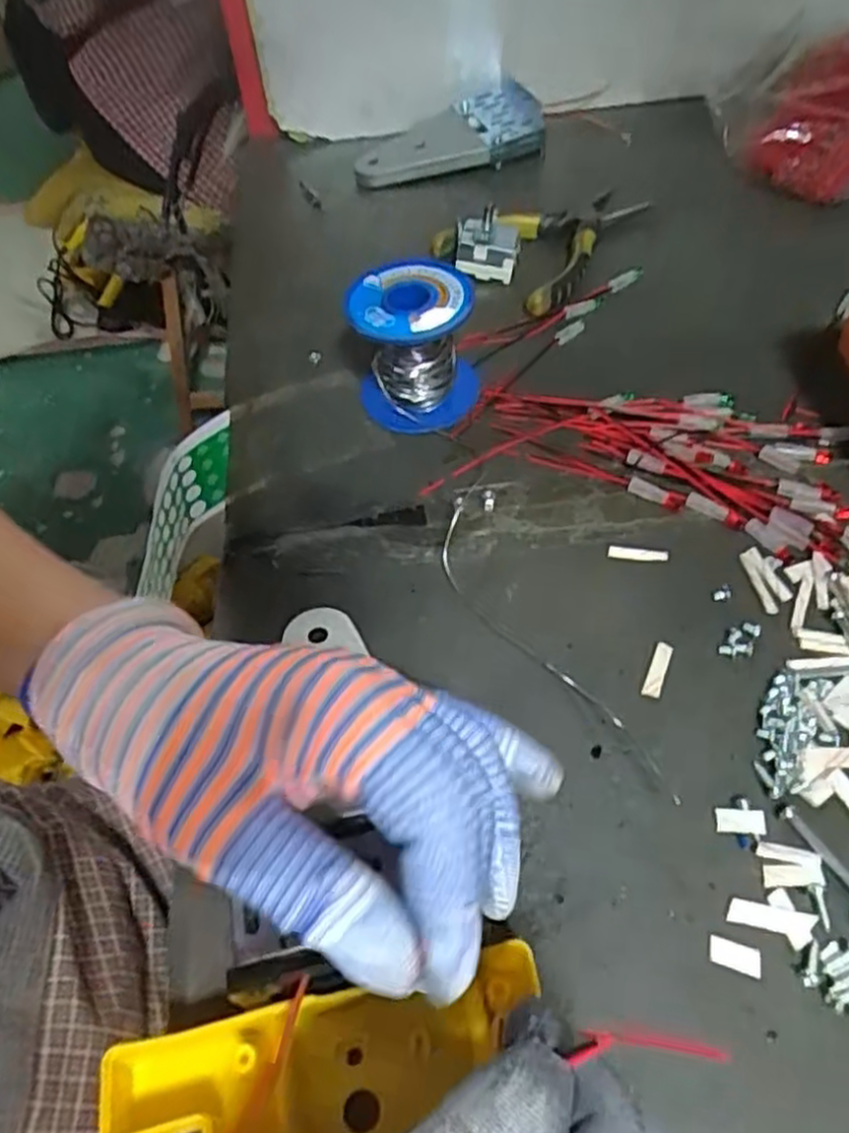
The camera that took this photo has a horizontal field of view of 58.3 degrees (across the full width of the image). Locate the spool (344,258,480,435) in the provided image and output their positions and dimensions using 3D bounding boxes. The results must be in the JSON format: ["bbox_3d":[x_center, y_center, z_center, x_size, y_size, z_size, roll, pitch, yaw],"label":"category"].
[{"bbox_3d":[-0.005,-0.114,0.395,0.060,0.065,0.060,-5,53,1],"label":"spool"}]

